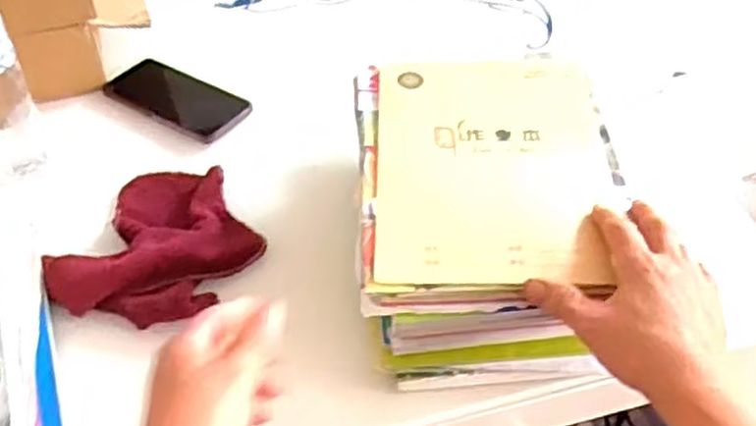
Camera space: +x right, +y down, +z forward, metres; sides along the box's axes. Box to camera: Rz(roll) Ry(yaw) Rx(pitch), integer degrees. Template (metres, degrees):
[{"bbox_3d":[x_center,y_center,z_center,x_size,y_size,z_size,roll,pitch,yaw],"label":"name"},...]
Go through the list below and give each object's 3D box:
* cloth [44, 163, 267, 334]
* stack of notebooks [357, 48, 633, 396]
[{"bbox_3d":[-0.185,0.021,0.640,0.158,0.036,0.175,13,47,12],"label":"cloth"},{"bbox_3d":[0.089,-0.006,0.604,0.201,0.096,0.268,-1,46,-1],"label":"stack of notebooks"}]

